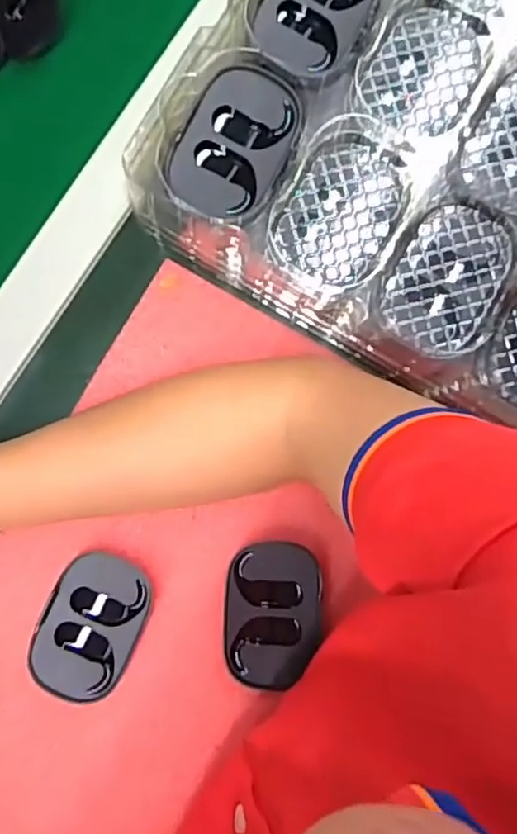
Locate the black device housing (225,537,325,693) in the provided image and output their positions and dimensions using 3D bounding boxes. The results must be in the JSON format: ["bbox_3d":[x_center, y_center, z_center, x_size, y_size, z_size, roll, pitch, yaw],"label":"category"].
[{"bbox_3d":[0.009,0.122,0.404,0.057,0.013,0.086,2,87,0],"label":"black device housing"}]

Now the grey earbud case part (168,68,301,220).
[{"bbox_3d":[-0.014,-0.155,0.372,0.059,0.017,0.082,24,87,1],"label":"grey earbud case part"}]

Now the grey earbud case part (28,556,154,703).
[{"bbox_3d":[-0.103,0.128,0.401,0.057,0.020,0.086,22,87,1],"label":"grey earbud case part"}]

